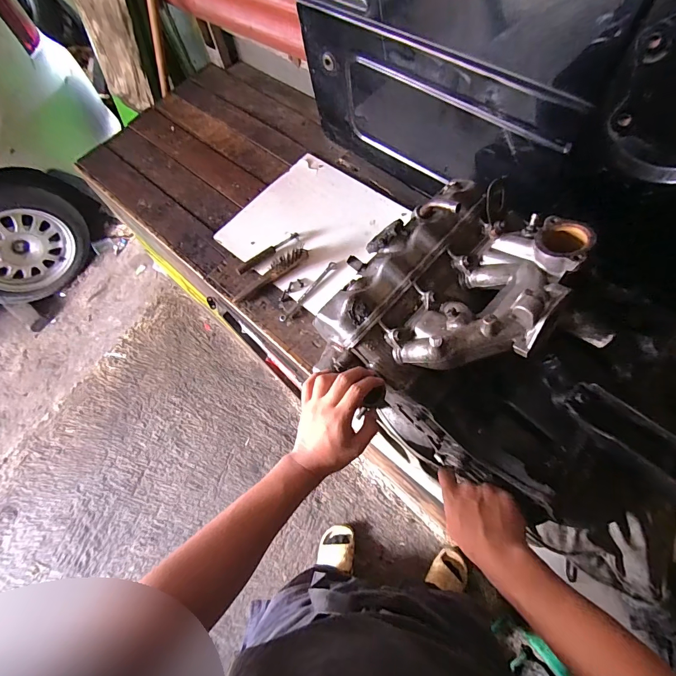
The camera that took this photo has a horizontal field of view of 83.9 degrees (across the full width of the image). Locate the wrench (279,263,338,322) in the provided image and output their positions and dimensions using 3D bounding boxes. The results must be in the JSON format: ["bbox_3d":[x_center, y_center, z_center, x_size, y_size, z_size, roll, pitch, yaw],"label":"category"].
[{"bbox_3d":[-0.067,-0.108,0.867,0.020,0.013,0.187,36,72,18],"label":"wrench"}]

